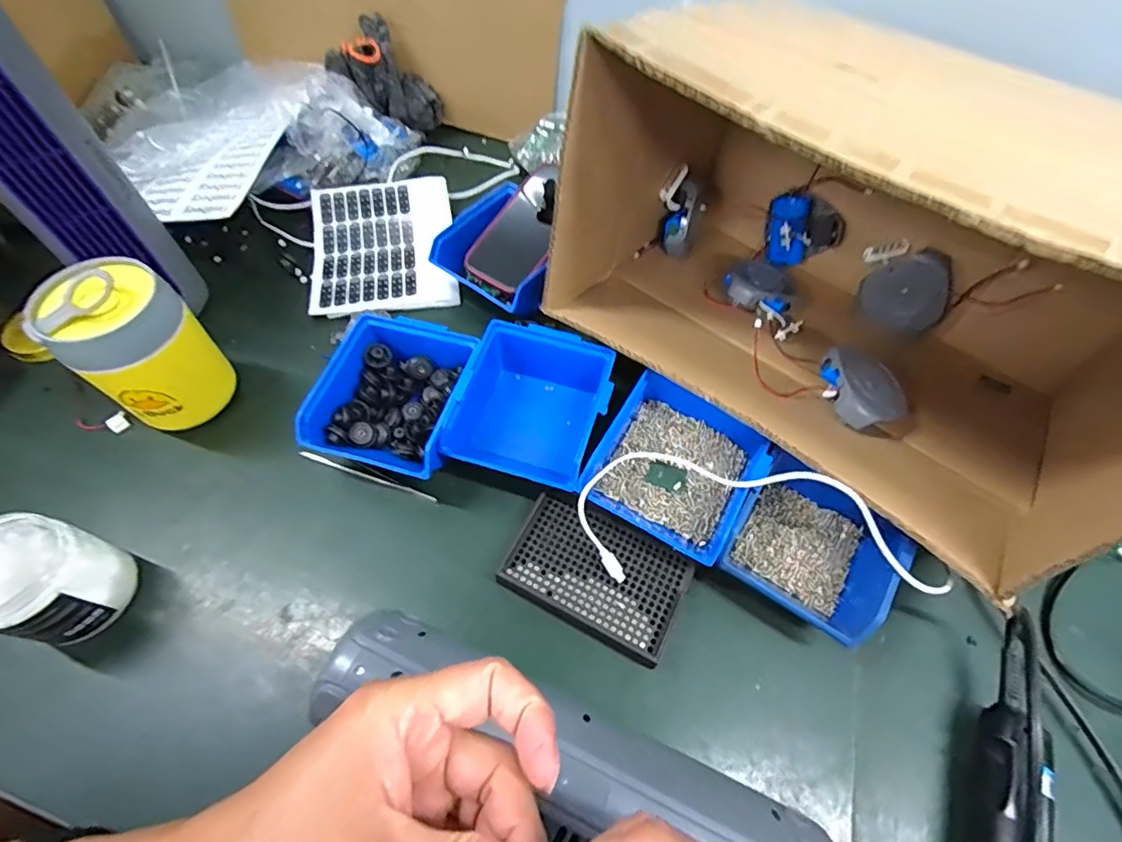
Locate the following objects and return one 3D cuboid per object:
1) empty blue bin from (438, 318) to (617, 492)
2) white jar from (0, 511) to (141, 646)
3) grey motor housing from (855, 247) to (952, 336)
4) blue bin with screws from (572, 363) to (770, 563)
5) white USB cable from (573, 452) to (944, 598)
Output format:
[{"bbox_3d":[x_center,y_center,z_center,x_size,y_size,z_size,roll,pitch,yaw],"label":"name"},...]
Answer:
[{"bbox_3d":[-0.027,-0.010,0.470,0.128,0.077,0.137,17,60,6],"label":"empty blue bin"},{"bbox_3d":[-0.366,0.114,0.381,0.073,0.095,0.068,1,59,-1],"label":"white jar"},{"bbox_3d":[0.351,-0.132,0.532,0.076,0.079,0.036,42,33,24],"label":"grey motor housing"},{"bbox_3d":[0.096,0.034,0.436,0.116,0.054,0.135,27,62,14],"label":"blue bin with screws"},{"bbox_3d":[0.141,0.065,0.396,0.256,0.065,0.112,4,59,1],"label":"white USB cable"}]

